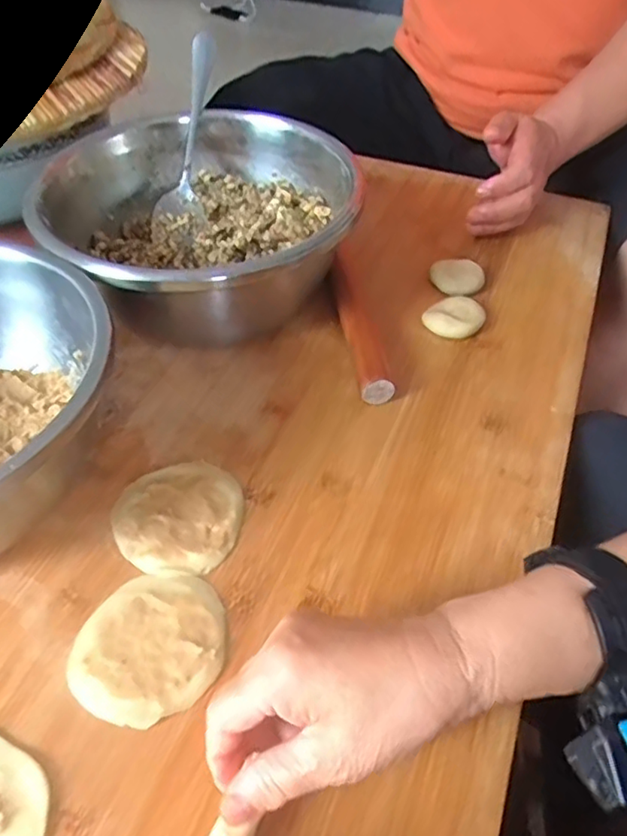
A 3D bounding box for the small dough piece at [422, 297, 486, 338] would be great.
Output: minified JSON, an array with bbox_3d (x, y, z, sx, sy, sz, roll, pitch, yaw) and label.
[{"bbox_3d":[0.116,-0.083,0.495,0.047,0.014,0.041,14,51,12],"label":"small dough piece"}]

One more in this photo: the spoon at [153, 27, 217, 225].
[{"bbox_3d":[-0.108,-0.261,0.539,0.042,0.017,0.170,8,88,7],"label":"spoon"}]

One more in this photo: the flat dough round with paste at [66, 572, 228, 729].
[{"bbox_3d":[-0.086,0.121,0.323,0.074,0.005,0.081,0,50,0],"label":"flat dough round with paste"}]

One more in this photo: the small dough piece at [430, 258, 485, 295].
[{"bbox_3d":[0.128,-0.127,0.532,0.042,0.015,0.040,0,50,0],"label":"small dough piece"}]

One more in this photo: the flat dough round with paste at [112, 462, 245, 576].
[{"bbox_3d":[-0.084,0.059,0.377,0.078,0.007,0.078,0,50,0],"label":"flat dough round with paste"}]

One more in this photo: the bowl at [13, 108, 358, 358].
[{"bbox_3d":[-0.100,-0.161,0.506,0.244,0.101,0.208,-25,54,-20],"label":"bowl"}]

